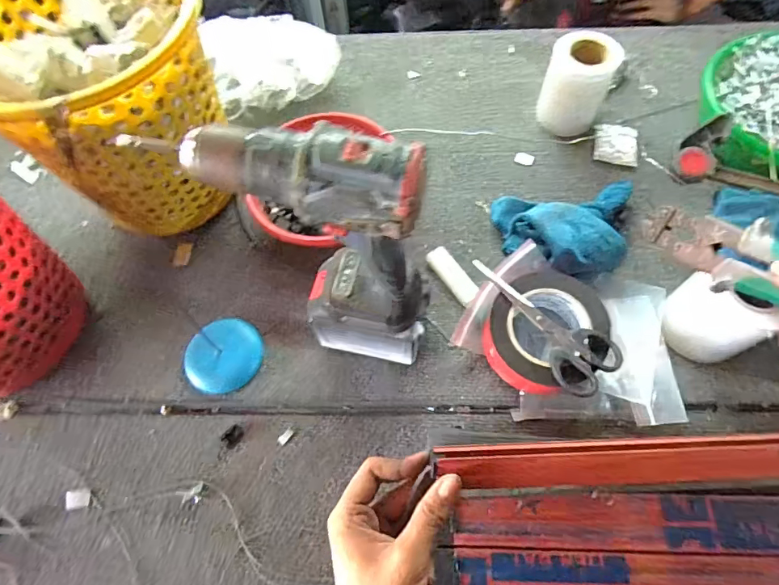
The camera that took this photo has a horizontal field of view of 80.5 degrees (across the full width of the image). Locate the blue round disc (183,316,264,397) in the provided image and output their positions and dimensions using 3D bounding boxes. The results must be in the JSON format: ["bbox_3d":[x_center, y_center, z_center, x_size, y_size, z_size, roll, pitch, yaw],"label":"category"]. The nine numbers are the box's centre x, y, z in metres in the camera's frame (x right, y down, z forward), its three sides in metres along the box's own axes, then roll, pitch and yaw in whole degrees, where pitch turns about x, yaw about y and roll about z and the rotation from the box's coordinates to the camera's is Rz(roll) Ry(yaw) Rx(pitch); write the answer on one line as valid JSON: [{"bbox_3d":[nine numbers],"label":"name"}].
[{"bbox_3d":[-0.187,0.071,0.522,0.075,0.022,0.086,37,72,18],"label":"blue round disc"}]

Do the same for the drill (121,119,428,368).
[{"bbox_3d":[-0.068,-0.030,0.390,0.201,0.257,0.064,13,66,9],"label":"drill"}]

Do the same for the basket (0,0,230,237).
[{"bbox_3d":[-0.299,-0.206,0.535,0.229,0.252,0.241,-39,69,-15],"label":"basket"}]

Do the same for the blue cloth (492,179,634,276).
[{"bbox_3d":[0.224,-0.077,0.548,0.179,0.061,0.133,-6,64,0],"label":"blue cloth"}]

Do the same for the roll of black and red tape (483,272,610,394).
[{"bbox_3d":[0.167,0.042,0.492,0.117,0.056,0.118,-1,65,2],"label":"roll of black and red tape"}]

